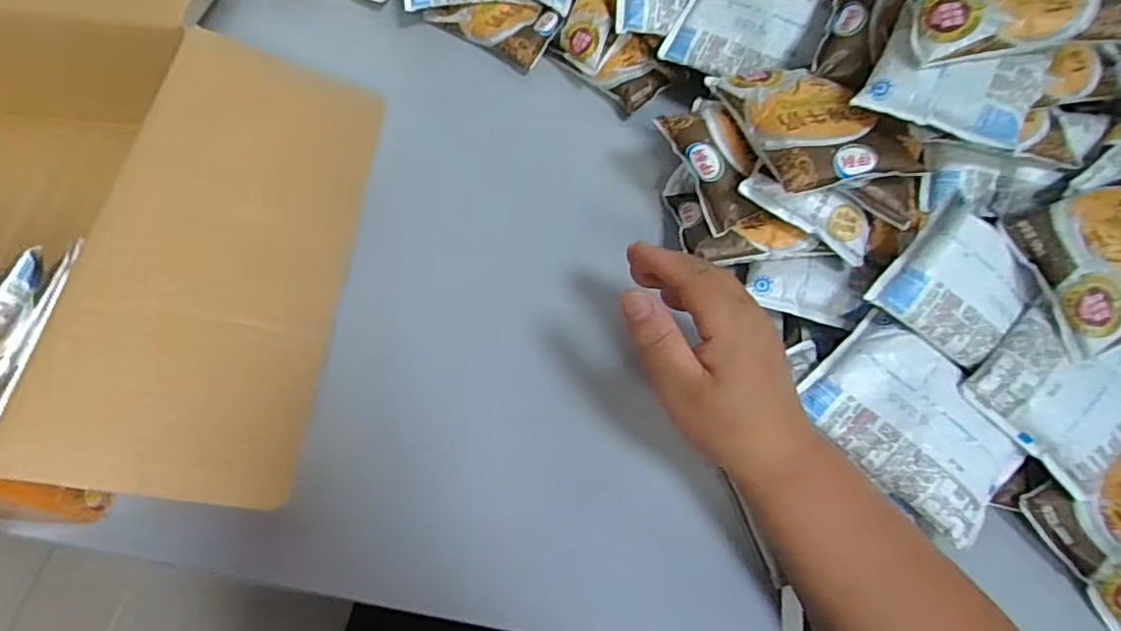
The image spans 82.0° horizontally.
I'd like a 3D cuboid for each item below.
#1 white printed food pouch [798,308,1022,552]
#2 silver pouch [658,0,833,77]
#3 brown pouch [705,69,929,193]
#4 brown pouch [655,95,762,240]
[{"bbox_3d":[0.219,0.065,0.396,0.123,0.027,0.083,42,67,18],"label":"white printed food pouch"},{"bbox_3d":[0.146,-0.229,0.517,0.100,0.020,0.085,31,99,16],"label":"silver pouch"},{"bbox_3d":[0.171,-0.132,0.430,0.092,0.026,0.113,-11,63,-10],"label":"brown pouch"},{"bbox_3d":[0.108,-0.108,0.454,0.046,0.022,0.097,-13,78,-11],"label":"brown pouch"}]

